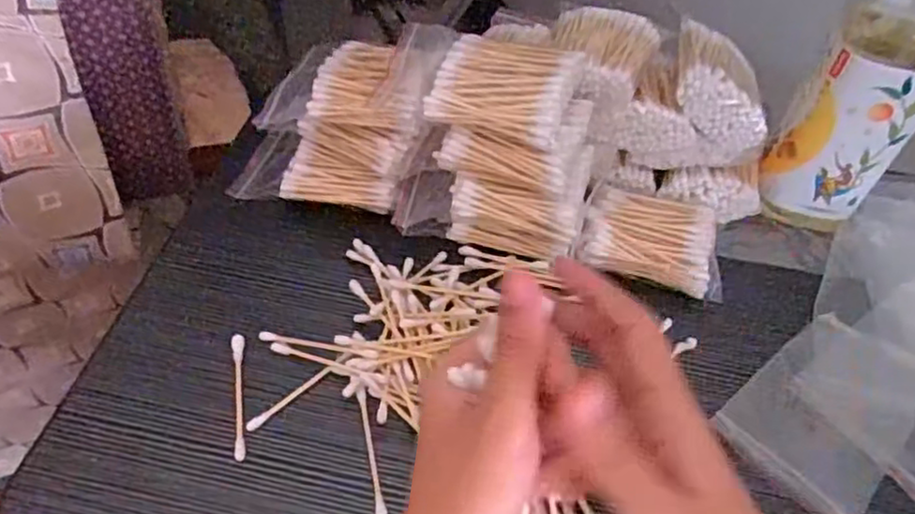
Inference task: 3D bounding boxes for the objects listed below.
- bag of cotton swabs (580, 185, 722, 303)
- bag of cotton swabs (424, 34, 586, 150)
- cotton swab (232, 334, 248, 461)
[{"bbox_3d":[0.118,-0.015,0.406,0.082,0.022,0.069,15,52,7],"label":"bag of cotton swabs"},{"bbox_3d":[0.025,-0.092,0.358,0.070,0.022,0.057,17,53,9],"label":"bag of cotton swabs"},{"bbox_3d":[-0.111,0.070,0.341,0.007,0.004,0.068,-8,53,-10],"label":"cotton swab"}]

